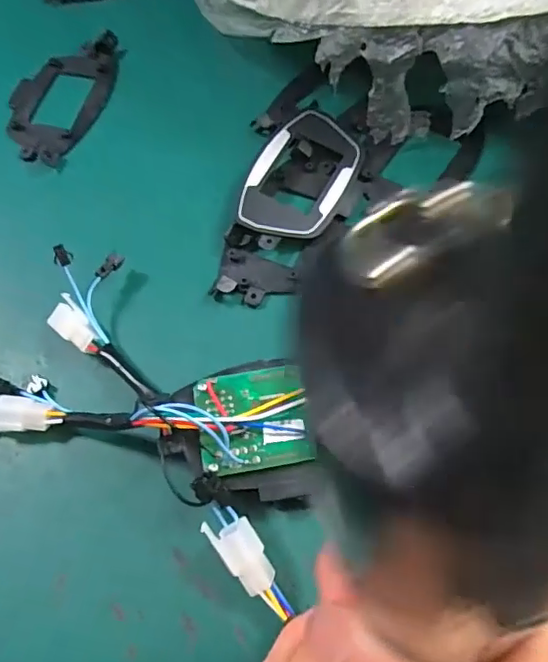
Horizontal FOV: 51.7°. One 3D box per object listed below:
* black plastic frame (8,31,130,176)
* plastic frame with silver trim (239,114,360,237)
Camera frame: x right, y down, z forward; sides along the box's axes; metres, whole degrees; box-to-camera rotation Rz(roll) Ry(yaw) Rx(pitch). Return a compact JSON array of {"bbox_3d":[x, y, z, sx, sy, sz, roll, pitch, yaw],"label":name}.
[{"bbox_3d":[-0.159,-0.170,0.411,0.072,0.013,0.122,9,65,10],"label":"black plastic frame"},{"bbox_3d":[0.019,-0.098,0.359,0.059,0.019,0.100,20,67,15],"label":"plastic frame with silver trim"}]

